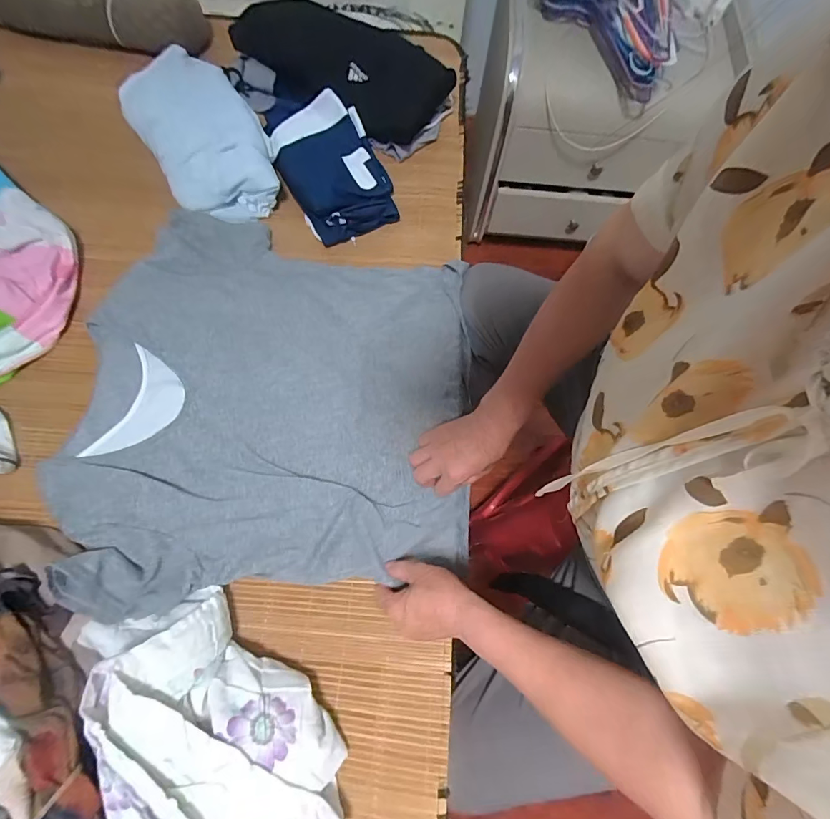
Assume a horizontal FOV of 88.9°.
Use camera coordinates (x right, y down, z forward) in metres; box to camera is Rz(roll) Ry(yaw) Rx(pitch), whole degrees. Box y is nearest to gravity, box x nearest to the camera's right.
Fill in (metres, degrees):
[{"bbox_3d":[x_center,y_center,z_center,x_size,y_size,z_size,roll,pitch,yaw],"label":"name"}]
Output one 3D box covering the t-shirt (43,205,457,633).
[{"bbox_3d":[-0.195,-0.030,0.590,0.525,0.047,0.544,2,69,-2],"label":"t-shirt"}]

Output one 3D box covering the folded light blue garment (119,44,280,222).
[{"bbox_3d":[-0.361,-0.471,0.717,0.182,0.071,0.351,-32,74,-13],"label":"folded light blue garment"}]

